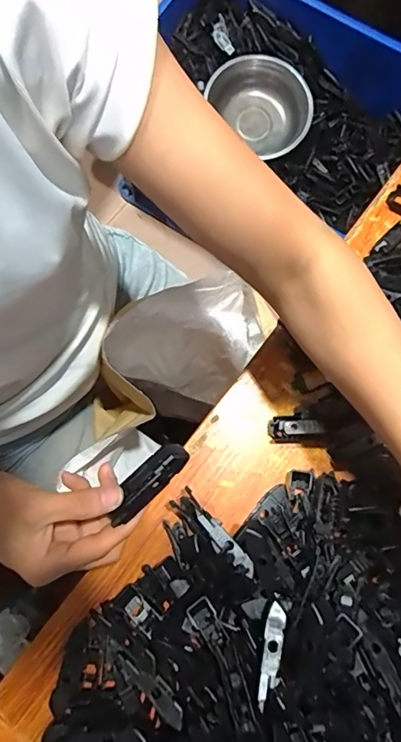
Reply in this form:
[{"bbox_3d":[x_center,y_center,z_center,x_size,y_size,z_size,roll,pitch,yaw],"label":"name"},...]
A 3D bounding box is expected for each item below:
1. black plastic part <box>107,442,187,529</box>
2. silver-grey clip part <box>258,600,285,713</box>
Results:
[{"bbox_3d":[-0.037,0.076,0.315,0.022,0.011,0.066,43,78,8],"label":"black plastic part"},{"bbox_3d":[0.049,0.195,0.319,0.014,0.004,0.063,13,64,2],"label":"silver-grey clip part"}]

